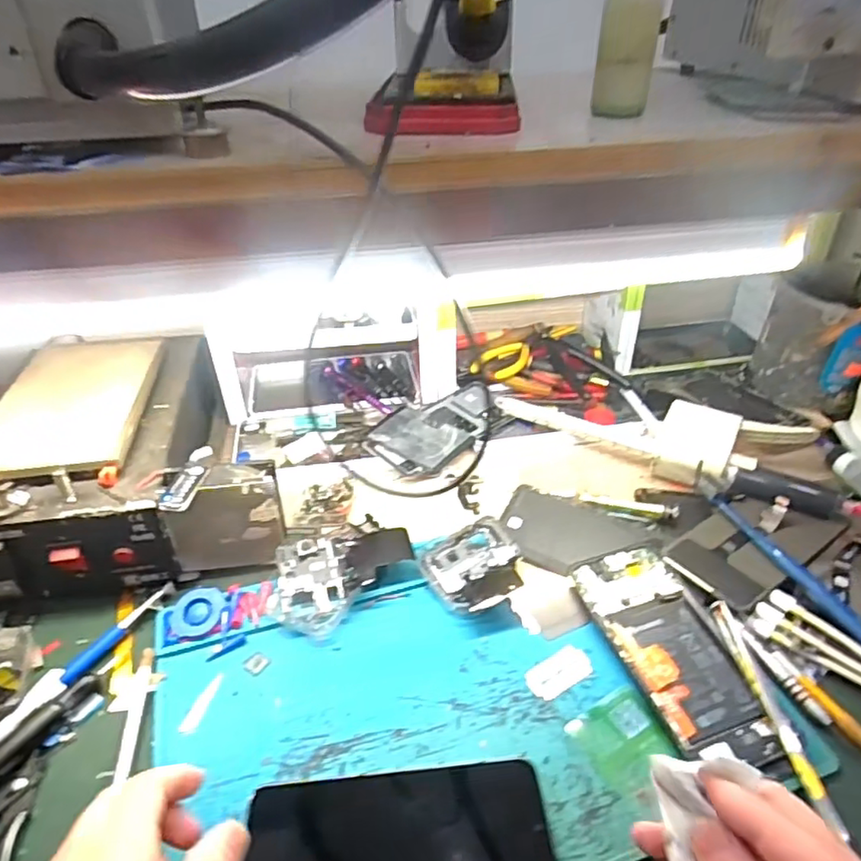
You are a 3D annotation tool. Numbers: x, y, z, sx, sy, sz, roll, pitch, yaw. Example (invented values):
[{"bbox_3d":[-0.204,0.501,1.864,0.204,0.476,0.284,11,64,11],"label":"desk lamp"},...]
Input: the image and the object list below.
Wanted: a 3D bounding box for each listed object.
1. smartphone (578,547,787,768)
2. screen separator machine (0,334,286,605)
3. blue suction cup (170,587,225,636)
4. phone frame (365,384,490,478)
[{"bbox_3d":[0.159,0.142,0.404,0.070,0.014,0.156,-9,37,-11],"label":"smartphone"},{"bbox_3d":[-0.249,0.015,0.510,0.232,0.095,0.224,-7,37,-8],"label":"screen separator machine"},{"bbox_3d":[-0.167,0.129,0.436,0.036,0.010,0.037,-1,37,1],"label":"blue suction cup"},{"bbox_3d":[0.013,-0.007,0.612,0.085,0.012,0.150,31,46,32],"label":"phone frame"}]

